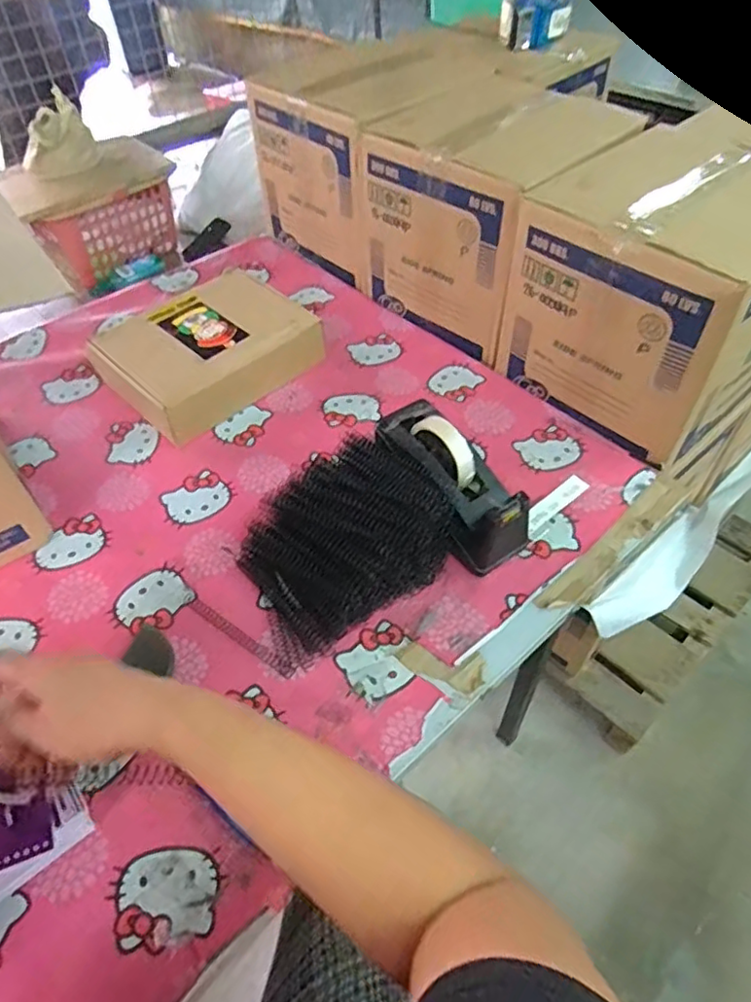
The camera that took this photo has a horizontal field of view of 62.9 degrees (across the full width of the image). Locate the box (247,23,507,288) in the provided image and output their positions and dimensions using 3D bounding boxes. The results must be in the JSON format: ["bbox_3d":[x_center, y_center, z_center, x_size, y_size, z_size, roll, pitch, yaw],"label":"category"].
[{"bbox_3d":[0.002,-0.600,1.087,0.330,0.273,0.275,-30,57,-21],"label":"box"}]

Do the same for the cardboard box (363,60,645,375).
[{"bbox_3d":[0.192,-0.451,0.961,0.324,0.270,0.290,-37,59,-25],"label":"cardboard box"}]

